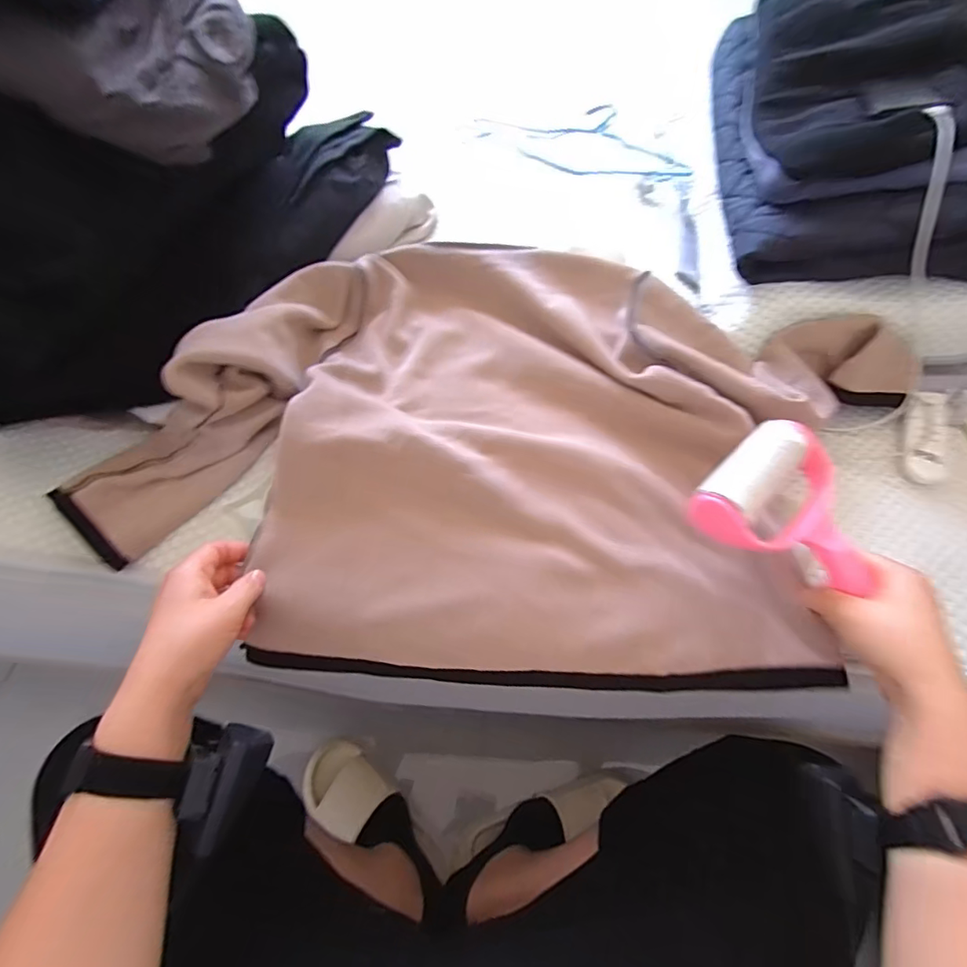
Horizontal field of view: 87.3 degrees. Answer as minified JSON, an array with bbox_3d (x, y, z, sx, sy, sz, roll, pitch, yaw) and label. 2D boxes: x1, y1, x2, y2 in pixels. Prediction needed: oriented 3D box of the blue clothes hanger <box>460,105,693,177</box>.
[{"bbox_3d":[0.166,-0.588,0.846,0.371,0.023,0.219,18,60,10],"label":"blue clothes hanger"}]

